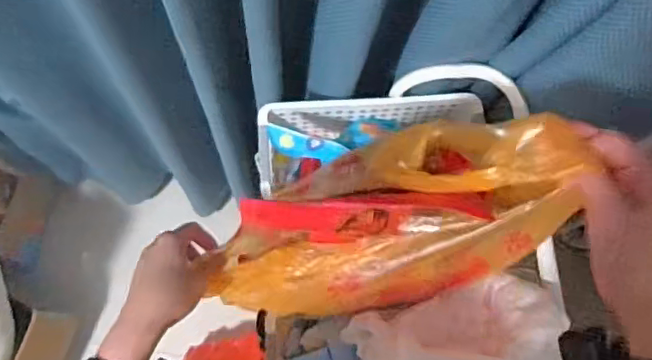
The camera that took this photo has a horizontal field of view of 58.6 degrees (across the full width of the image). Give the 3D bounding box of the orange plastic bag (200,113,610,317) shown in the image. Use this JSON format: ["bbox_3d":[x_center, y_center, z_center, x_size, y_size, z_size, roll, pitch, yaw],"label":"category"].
[{"bbox_3d":[0.054,0.041,0.504,0.339,0.155,0.120,-24,73,31],"label":"orange plastic bag"}]

